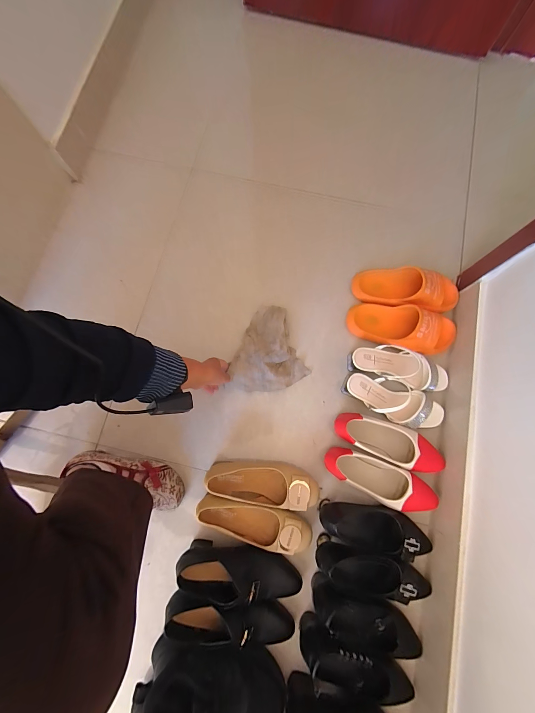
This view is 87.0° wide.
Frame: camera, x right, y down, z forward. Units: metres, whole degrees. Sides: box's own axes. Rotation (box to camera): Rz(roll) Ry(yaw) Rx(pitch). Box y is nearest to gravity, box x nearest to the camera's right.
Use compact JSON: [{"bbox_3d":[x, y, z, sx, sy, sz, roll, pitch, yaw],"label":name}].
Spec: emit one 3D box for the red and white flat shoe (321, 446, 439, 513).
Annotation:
[{"bbox_3d":[0.247,0.269,0.614,0.247,0.054,0.083,26,81,5],"label":"red and white flat shoe"}]

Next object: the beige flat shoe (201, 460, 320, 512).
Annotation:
[{"bbox_3d":[-0.009,0.276,0.616,0.231,0.088,0.087,8,79,2],"label":"beige flat shoe"}]

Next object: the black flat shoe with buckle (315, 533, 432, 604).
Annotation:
[{"bbox_3d":[0.212,0.443,0.583,0.249,0.095,0.085,23,80,-8],"label":"black flat shoe with buckle"}]

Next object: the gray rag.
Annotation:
[{"bbox_3d":[0.017,-0.009,0.684,0.171,0.041,0.217,18,80,4],"label":"gray rag"}]

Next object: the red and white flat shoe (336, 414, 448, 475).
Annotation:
[{"bbox_3d":[0.276,0.192,0.637,0.253,0.050,0.085,23,80,5],"label":"red and white flat shoe"}]

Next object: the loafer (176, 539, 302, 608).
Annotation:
[{"bbox_3d":[-0.051,0.430,0.560,0.235,0.095,0.081,12,80,3],"label":"loafer"}]

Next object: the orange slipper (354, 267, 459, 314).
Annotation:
[{"bbox_3d":[0.348,-0.169,0.706,0.254,0.070,0.103,7,79,2],"label":"orange slipper"}]

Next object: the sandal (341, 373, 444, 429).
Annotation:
[{"bbox_3d":[0.292,0.102,0.649,0.232,0.093,0.089,18,80,4],"label":"sandal"}]

